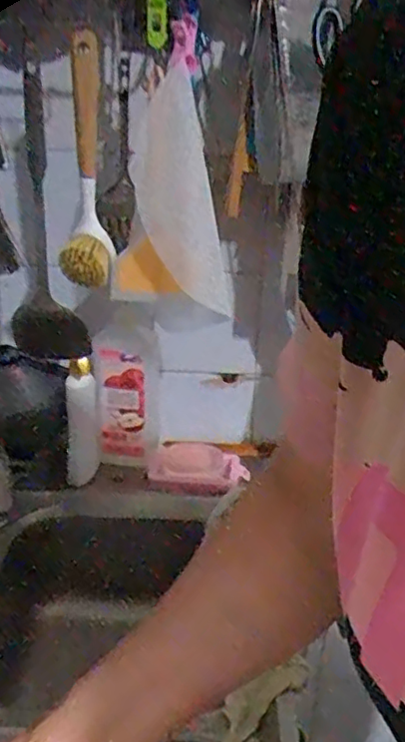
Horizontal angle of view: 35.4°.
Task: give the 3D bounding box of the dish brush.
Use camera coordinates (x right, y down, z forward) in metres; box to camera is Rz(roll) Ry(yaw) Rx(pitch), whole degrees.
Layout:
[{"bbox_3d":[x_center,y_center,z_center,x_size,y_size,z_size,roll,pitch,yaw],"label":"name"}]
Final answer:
[{"bbox_3d":[-0.135,-0.228,0.700,0.056,0.256,0.093,1,22,-3],"label":"dish brush"}]

